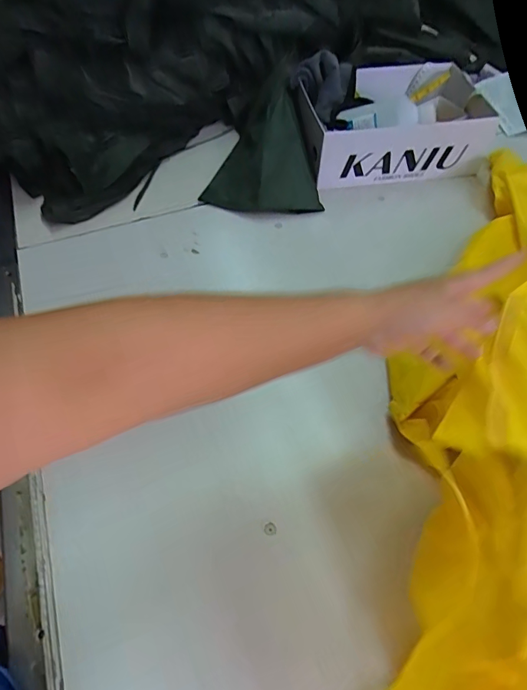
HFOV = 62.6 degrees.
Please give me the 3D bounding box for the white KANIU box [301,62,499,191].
[{"bbox_3d":[0.286,-0.493,0.947,0.384,0.122,0.305,-3,55,-2],"label":"white KANIU box"}]

